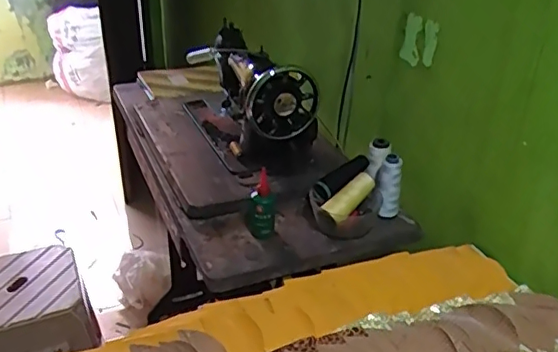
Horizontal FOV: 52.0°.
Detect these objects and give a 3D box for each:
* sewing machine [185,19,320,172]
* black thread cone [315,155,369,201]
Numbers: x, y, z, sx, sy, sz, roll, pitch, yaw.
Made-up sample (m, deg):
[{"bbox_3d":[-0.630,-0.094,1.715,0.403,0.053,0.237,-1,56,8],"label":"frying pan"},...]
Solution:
[{"bbox_3d":[-0.060,-0.170,1.176,0.147,0.206,0.355,-13,33,-23],"label":"sewing machine"},{"bbox_3d":[0.113,0.003,0.996,0.120,0.032,0.041,-35,41,-23],"label":"black thread cone"}]

